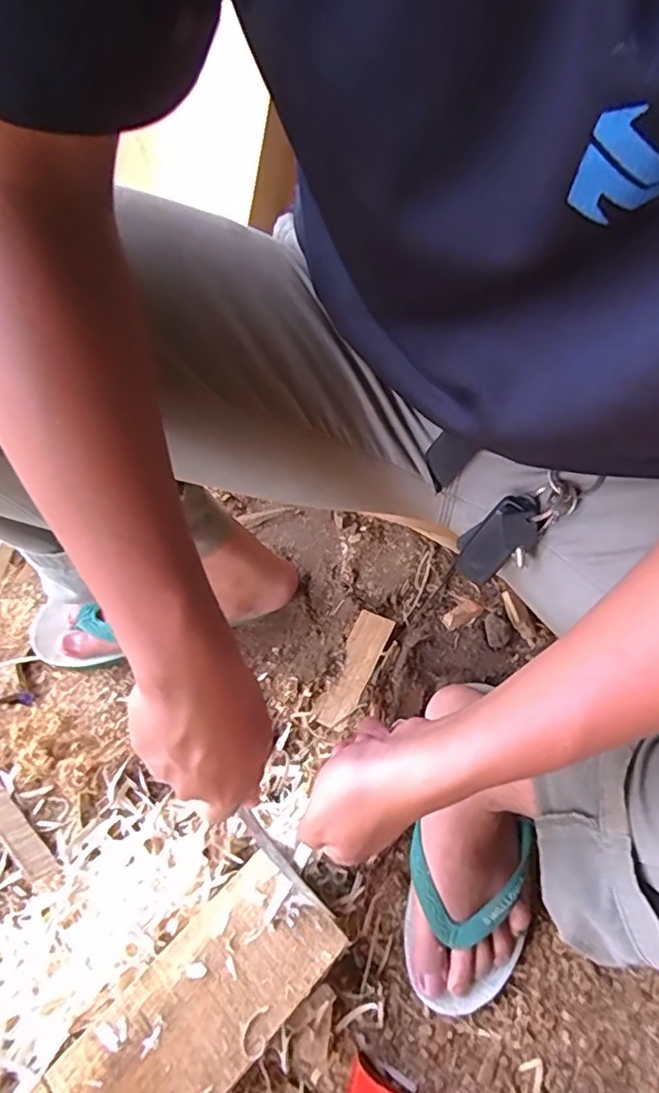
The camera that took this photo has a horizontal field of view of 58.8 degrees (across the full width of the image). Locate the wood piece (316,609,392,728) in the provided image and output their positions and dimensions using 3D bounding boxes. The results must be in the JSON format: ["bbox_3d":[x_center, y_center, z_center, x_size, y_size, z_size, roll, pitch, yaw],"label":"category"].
[{"bbox_3d":[0.025,0.124,0.595,0.036,0.013,0.122,25,65,9],"label":"wood piece"}]

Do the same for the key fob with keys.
[{"bbox_3d":[0.121,-0.013,0.384,0.026,0.107,0.039,-1,57,-47],"label":"key fob with keys"}]

